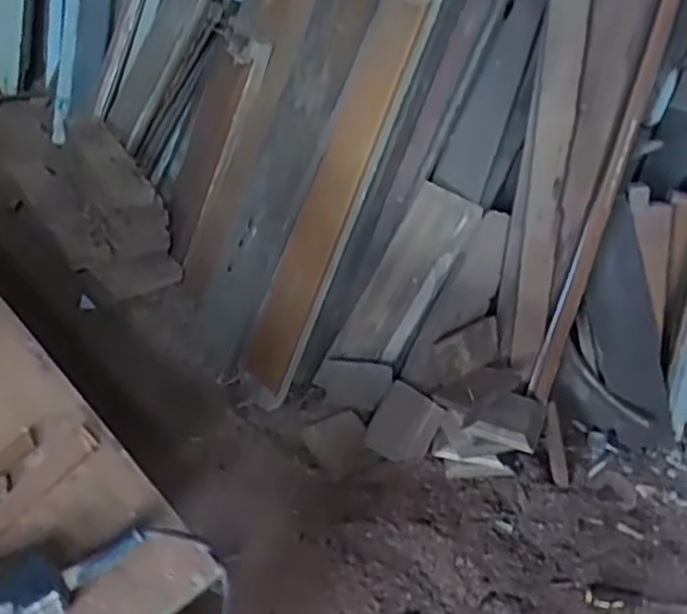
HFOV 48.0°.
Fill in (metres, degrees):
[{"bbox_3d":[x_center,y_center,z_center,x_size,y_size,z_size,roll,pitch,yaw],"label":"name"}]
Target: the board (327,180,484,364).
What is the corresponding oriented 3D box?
[{"bbox_3d":[0.127,-0.051,1.543,0.133,0.397,0.031,23,23,-17],"label":"board"}]

